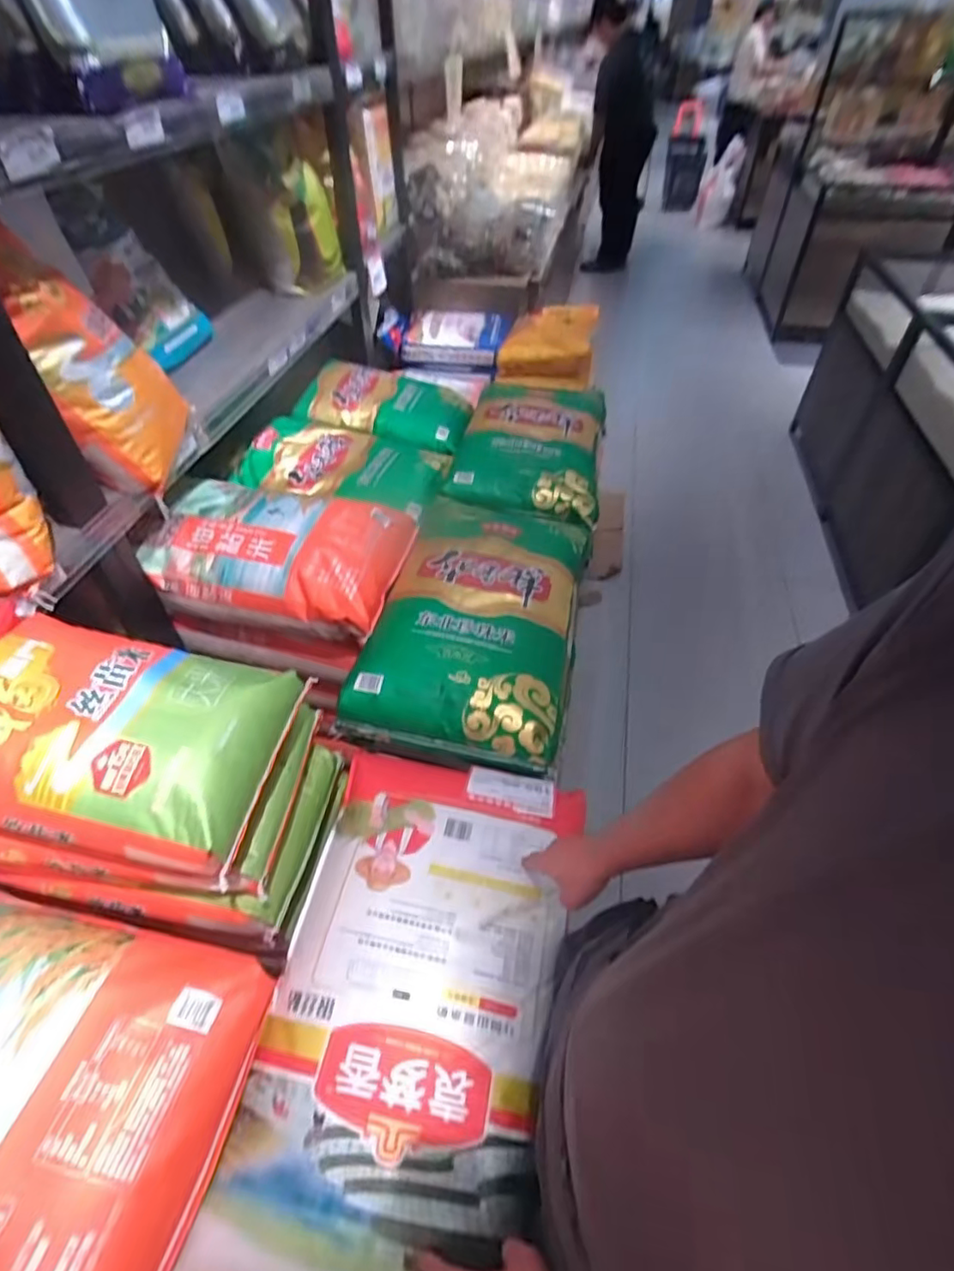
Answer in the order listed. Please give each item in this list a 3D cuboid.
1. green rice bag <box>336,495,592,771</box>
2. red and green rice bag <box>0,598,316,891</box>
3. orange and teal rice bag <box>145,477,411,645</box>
[{"bbox_3d":[0.006,-0.052,1.138,0.361,0.095,0.575,9,47,9],"label":"green rice bag"},{"bbox_3d":[-0.475,0.109,0.752,0.403,0.136,0.274,7,47,7],"label":"red and green rice bag"},{"bbox_3d":[-0.390,-0.174,1.180,0.444,0.132,0.326,6,47,6],"label":"orange and teal rice bag"}]

